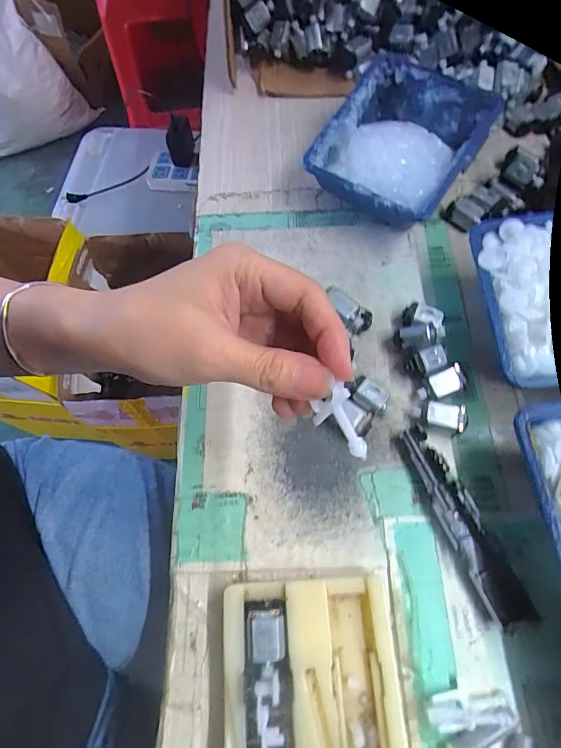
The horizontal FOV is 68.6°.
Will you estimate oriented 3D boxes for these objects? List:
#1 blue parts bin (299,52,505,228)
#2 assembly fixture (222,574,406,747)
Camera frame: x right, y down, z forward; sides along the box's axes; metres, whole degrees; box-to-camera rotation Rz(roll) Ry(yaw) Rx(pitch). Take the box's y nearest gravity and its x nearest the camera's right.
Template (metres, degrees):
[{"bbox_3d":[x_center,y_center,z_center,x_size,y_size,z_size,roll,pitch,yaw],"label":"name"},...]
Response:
[{"bbox_3d":[0.096,-0.181,0.339,0.107,0.058,0.130,31,72,14],"label":"blue parts bin"},{"bbox_3d":[0.016,0.180,0.207,0.088,0.029,0.136,-4,67,1],"label":"assembly fixture"}]

